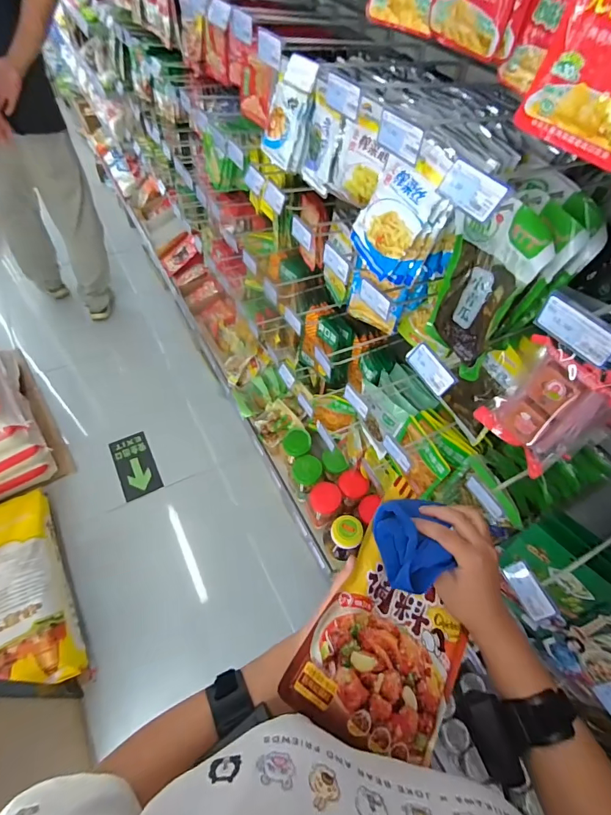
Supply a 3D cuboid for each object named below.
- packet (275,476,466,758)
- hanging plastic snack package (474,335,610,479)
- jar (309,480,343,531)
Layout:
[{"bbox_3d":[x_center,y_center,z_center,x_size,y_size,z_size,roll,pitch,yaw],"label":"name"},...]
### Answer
[{"bbox_3d":[0.102,0.219,0.427,0.156,0.011,0.241,40,56,-3],"label":"packet"},{"bbox_3d":[0.340,0.004,0.579,0.044,0.203,0.138,-38,65,-27],"label":"hanging plastic snack package"},{"bbox_3d":[0.059,0.319,1.331,0.097,0.104,0.120,12,54,5],"label":"jar"}]

